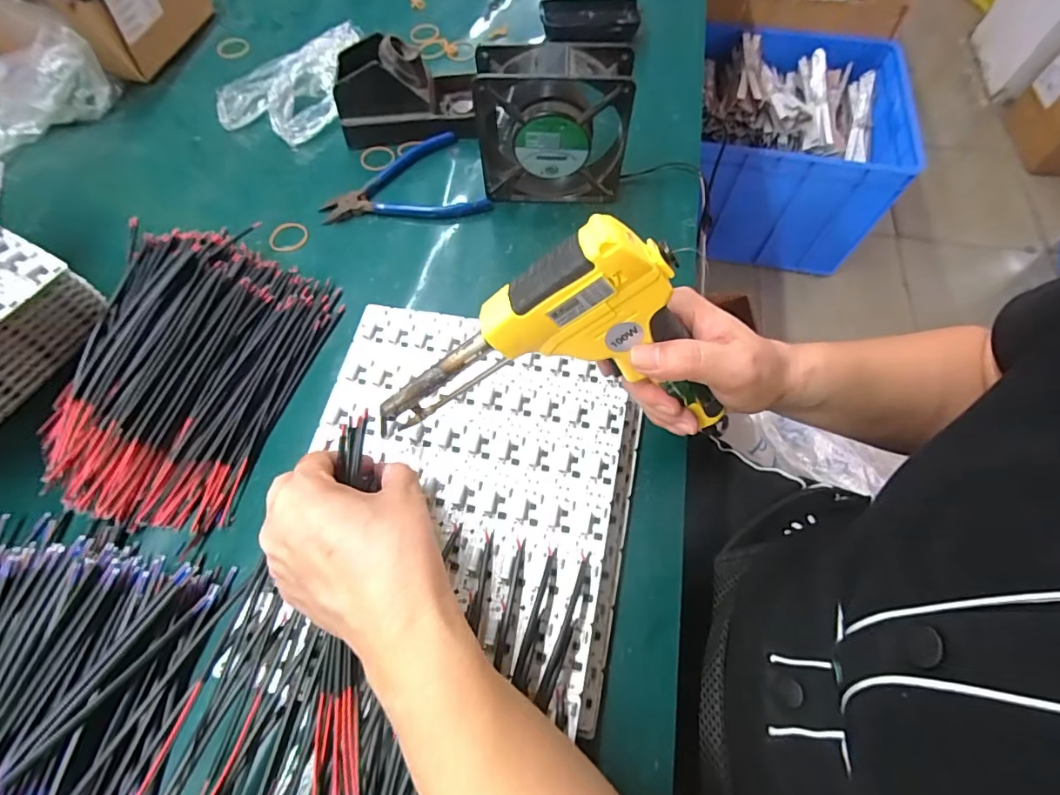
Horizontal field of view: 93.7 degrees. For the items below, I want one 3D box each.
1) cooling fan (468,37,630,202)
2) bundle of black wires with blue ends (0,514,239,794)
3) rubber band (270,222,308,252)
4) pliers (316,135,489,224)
[{"bbox_3d":[0.019,-0.219,0.414,0.121,0.123,0.045,2,63,2],"label":"cooling fan"},{"bbox_3d":[-0.282,0.165,0.273,0.175,0.038,0.180,6,64,4],"label":"bundle of black wires with blue ends"},{"bbox_3d":[-0.216,-0.145,0.447,0.031,0.004,0.035,14,64,8],"label":"rubber band"},{"bbox_3d":[-0.121,-0.193,0.462,0.142,0.014,0.108,-22,65,-10],"label":"pliers"}]

